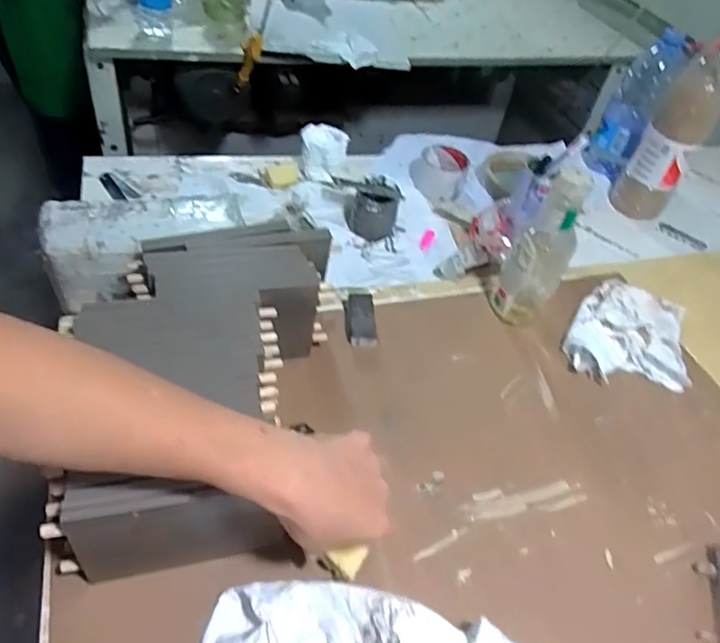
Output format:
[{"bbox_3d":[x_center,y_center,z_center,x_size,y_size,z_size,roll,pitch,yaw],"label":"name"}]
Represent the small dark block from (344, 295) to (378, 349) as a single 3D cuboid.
[{"bbox_3d":[0.000,-0.001,0.688,0.034,0.018,0.080,2,46,-9],"label":"small dark block"}]

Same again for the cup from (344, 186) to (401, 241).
[{"bbox_3d":[0.016,-0.164,0.841,0.068,0.071,0.068,2,46,-9],"label":"cup"}]

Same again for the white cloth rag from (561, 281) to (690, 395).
[{"bbox_3d":[0.342,0.010,0.732,0.154,0.032,0.173,17,46,5],"label":"white cloth rag"}]

